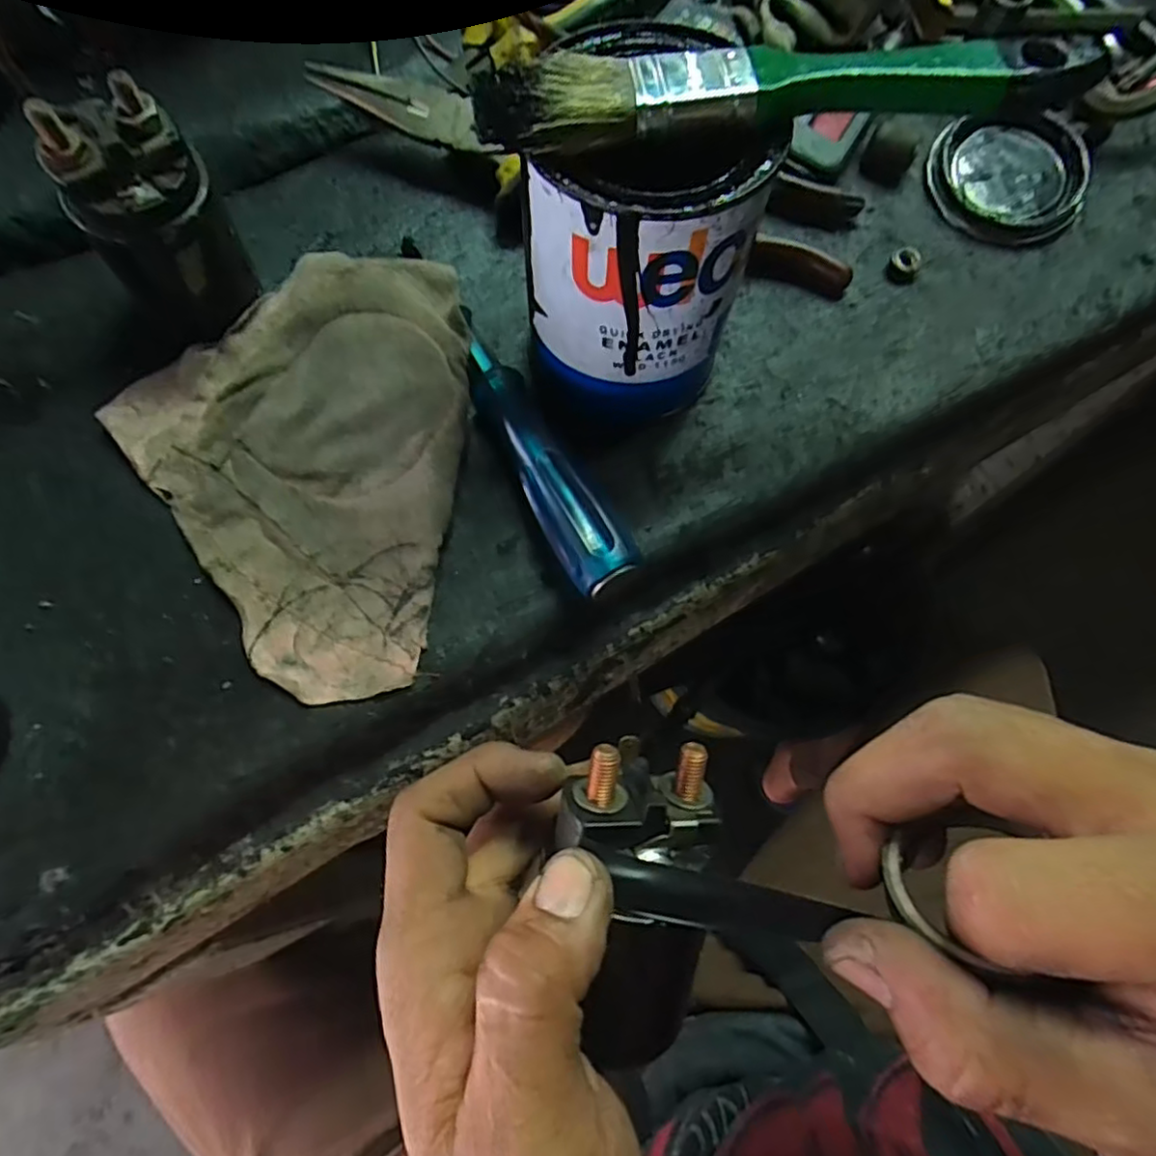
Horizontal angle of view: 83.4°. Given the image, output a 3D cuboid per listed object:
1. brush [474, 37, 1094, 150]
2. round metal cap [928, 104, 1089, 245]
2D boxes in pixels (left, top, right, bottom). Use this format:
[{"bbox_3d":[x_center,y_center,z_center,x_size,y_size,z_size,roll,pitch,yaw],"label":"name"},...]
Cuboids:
[{"bbox_3d":[0.054,-0.142,0.188,0.165,0.014,0.023,-6,70,-5],"label":"brush"},{"bbox_3d":[0.214,-0.199,0.321,0.071,0.018,0.069,1,70,-2],"label":"round metal cap"}]

